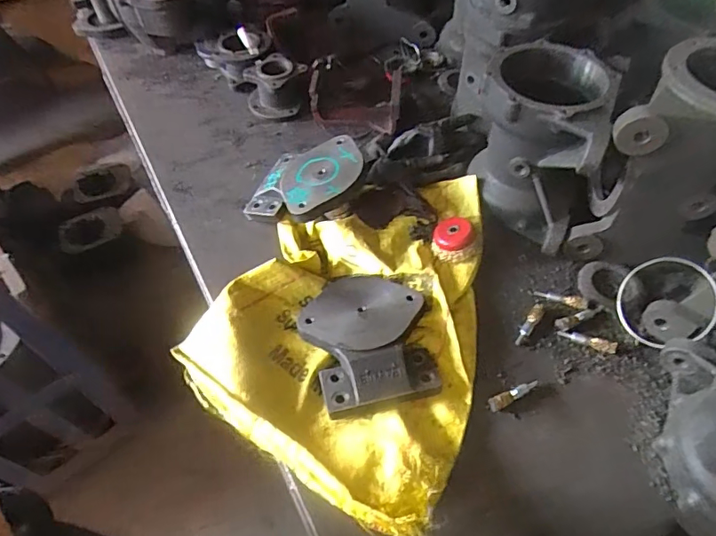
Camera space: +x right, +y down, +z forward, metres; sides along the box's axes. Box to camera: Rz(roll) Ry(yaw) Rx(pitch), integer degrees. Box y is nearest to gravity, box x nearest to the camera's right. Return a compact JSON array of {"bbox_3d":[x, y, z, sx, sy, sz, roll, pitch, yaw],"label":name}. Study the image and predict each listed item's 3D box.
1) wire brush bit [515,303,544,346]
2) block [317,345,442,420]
[{"bbox_3d":[0.236,0.077,0.690,0.015,0.009,0.074,29,59,21],"label":"wire brush bit"},{"bbox_3d":[0.028,0.135,0.622,0.148,0.027,0.072,-6,53,-4],"label":"block"}]

